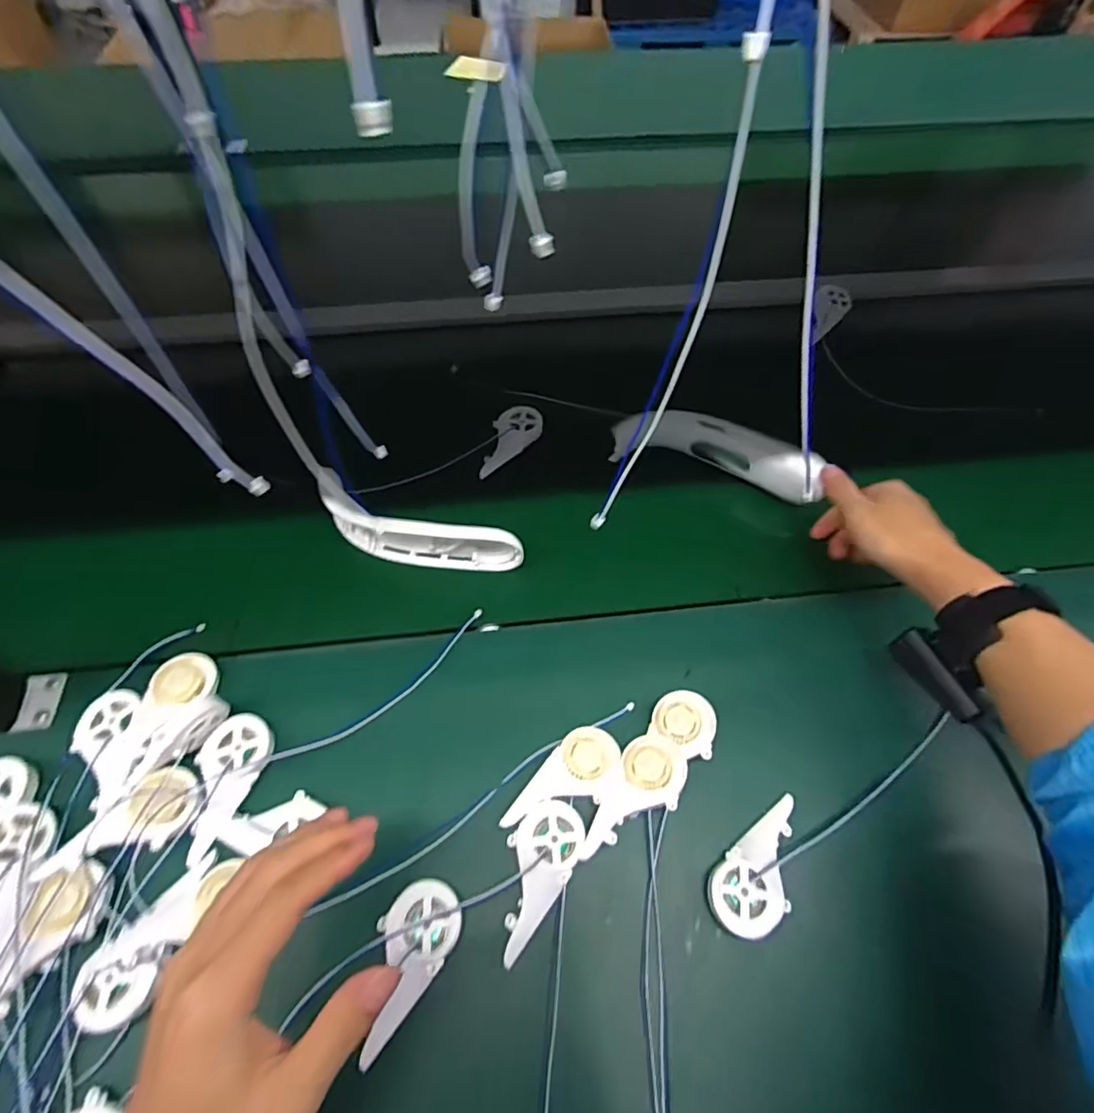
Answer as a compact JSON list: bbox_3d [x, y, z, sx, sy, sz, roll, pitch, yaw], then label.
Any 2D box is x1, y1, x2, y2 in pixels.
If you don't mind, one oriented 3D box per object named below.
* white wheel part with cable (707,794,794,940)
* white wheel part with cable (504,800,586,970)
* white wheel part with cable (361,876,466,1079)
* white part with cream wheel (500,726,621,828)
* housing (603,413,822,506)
[{"bbox_3d":[0.145,0.205,0.367,0.090,0.014,0.045,-33,65,-18],"label":"white wheel part with cable"},{"bbox_3d":[-0.011,0.204,0.364,0.045,0.015,0.091,35,65,18],"label":"white wheel part with cable"},{"bbox_3d":[-0.084,0.247,0.336,0.046,0.008,0.093,15,68,8],"label":"white wheel part with cable"},{"bbox_3d":[0.015,0.157,0.387,0.044,0.012,0.088,33,65,18],"label":"white part with cream wheel"},{"bbox_3d":[0.159,-0.100,0.529,0.183,0.046,0.058,20,61,15],"label":"housing"}]

